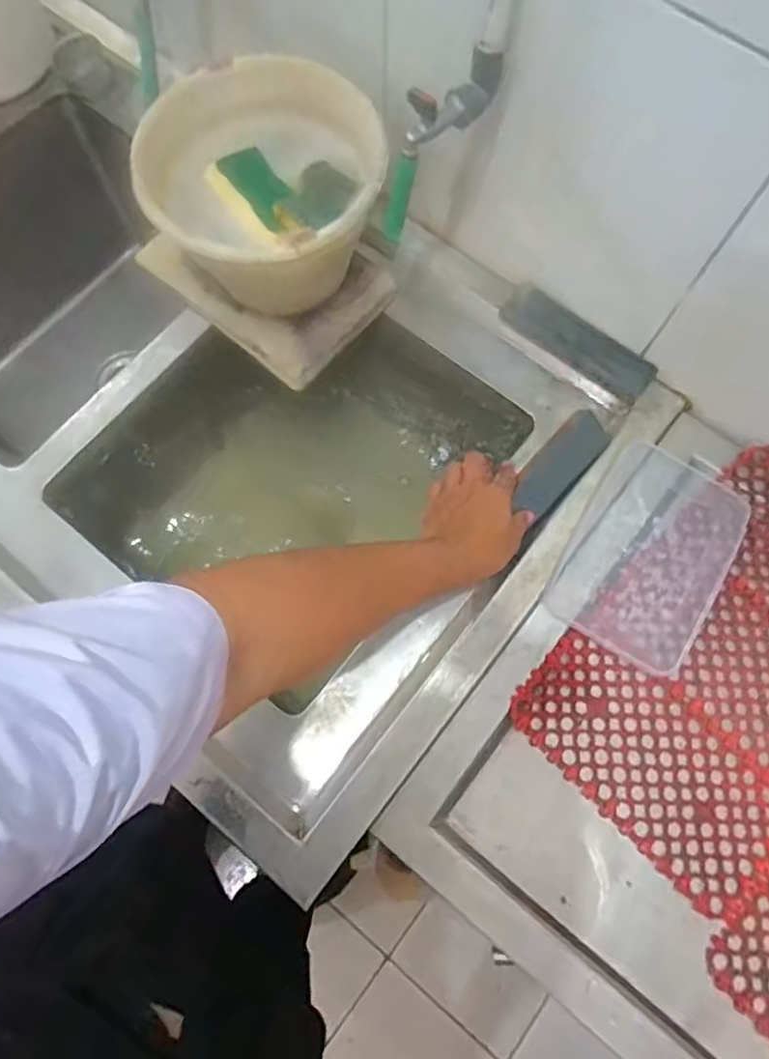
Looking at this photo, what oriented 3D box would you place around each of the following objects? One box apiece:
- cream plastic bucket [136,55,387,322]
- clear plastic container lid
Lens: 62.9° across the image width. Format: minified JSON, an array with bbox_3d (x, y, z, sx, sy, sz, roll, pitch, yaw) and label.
[{"bbox_3d":[-0.131,-0.355,0.729,0.230,0.194,0.220,0,73,-1],"label":"cream plastic bucket"},{"bbox_3d":[0.302,0.026,0.710,0.165,0.013,0.238,31,76,8],"label":"clear plastic container lid"}]

